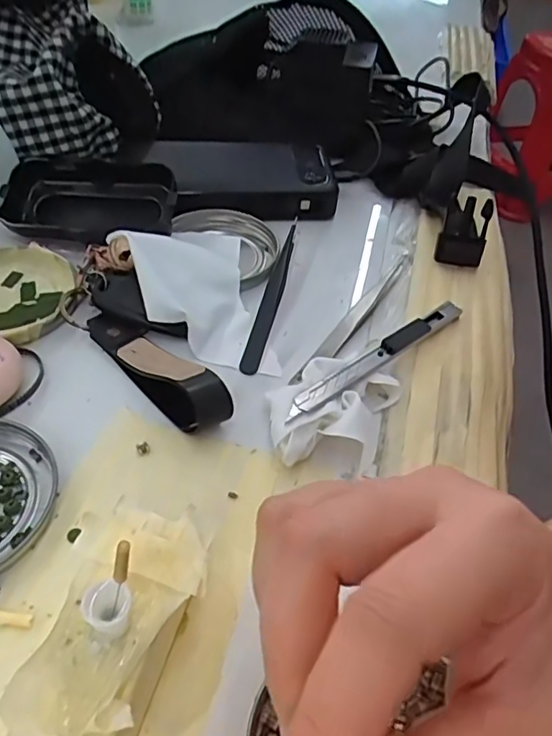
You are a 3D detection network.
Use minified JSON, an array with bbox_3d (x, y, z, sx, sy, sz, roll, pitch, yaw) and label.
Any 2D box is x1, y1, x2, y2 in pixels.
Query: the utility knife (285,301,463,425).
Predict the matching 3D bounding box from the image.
[{"bbox_3d":[0.055,-0.005,0.306,0.134,0.013,0.012,-31,57,-29],"label":"utility knife"}]

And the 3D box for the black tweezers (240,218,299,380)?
[{"bbox_3d":[-0.001,-0.049,0.351,0.011,0.006,0.139,11,47,5],"label":"black tweezers"}]

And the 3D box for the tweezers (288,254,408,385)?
[{"bbox_3d":[0.051,-0.035,0.340,0.011,0.012,0.140,29,51,20],"label":"tweezers"}]

